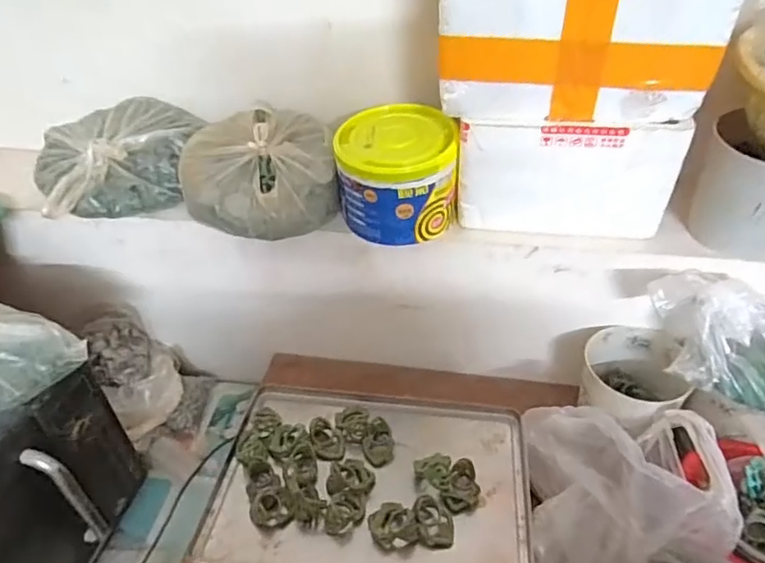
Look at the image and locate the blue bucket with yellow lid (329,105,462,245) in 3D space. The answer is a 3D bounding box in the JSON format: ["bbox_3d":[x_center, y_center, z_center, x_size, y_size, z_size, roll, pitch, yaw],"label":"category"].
[{"bbox_3d":[0.016,-0.121,0.645,0.129,0.114,0.120,-7,39,-4],"label":"blue bucket with yellow lid"}]

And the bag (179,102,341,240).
[{"bbox_3d":[-0.138,-0.125,0.656,0.173,0.095,0.141,-20,42,-20],"label":"bag"}]

